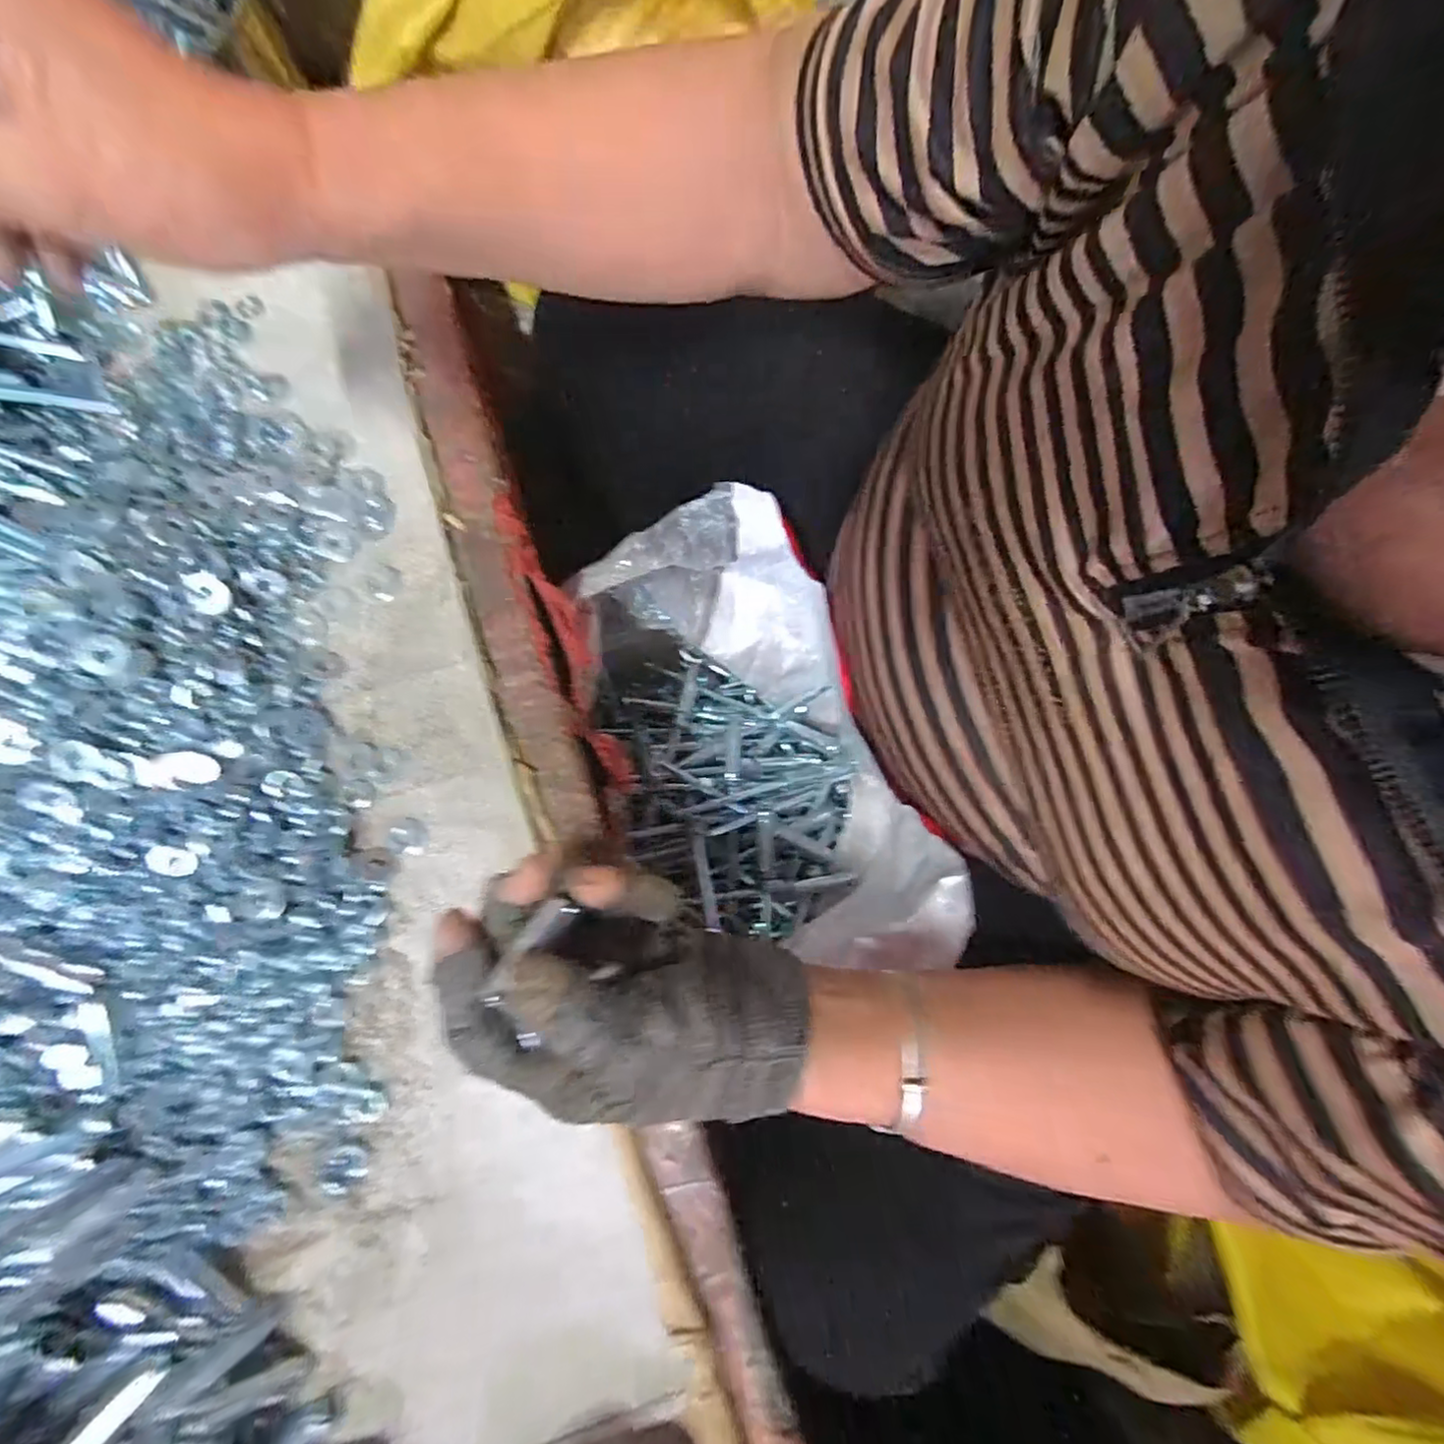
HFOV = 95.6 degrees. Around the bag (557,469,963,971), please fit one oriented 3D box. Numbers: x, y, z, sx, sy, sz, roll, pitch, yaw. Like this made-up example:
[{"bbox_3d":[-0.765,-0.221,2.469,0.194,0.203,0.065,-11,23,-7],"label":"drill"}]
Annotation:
[{"bbox_3d":[0.018,0.015,0.475,0.167,0.187,0.280,-16,78,-5],"label":"bag"}]

